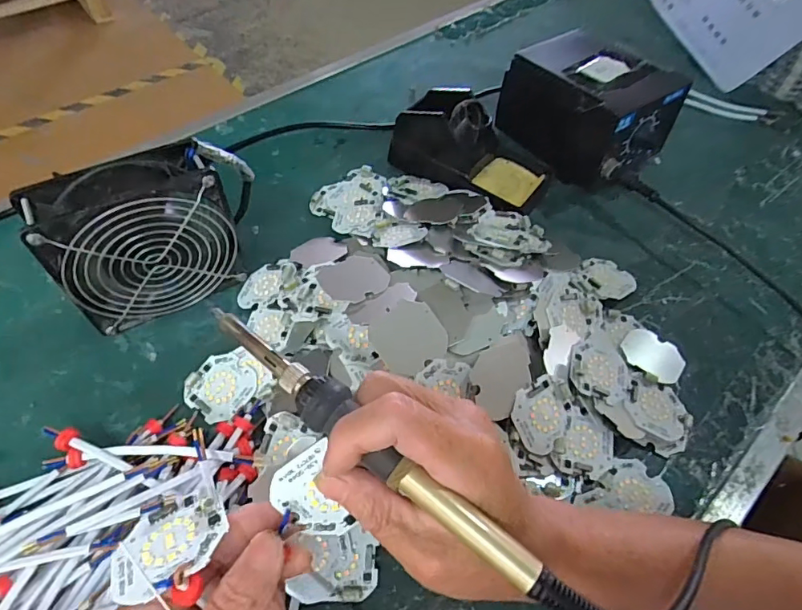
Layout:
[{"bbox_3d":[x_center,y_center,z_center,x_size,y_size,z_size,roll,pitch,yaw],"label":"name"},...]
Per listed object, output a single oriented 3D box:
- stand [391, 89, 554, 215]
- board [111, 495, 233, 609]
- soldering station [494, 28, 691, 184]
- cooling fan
[{"bbox_3d":[0.068,-0.151,0.479,0.150,0.077,0.080,38,62,19],"label":"stand"},{"bbox_3d":[-0.097,0.100,0.209,0.046,0.004,0.042,-26,29,-19],"label":"board"},{"bbox_3d":[0.192,-0.202,0.508,0.113,0.091,0.152,-31,65,-22],"label":"soldering station"},{"bbox_3d":[-0.184,-0.045,0.363,0.115,0.119,0.048,-26,63,-19],"label":"cooling fan"}]

